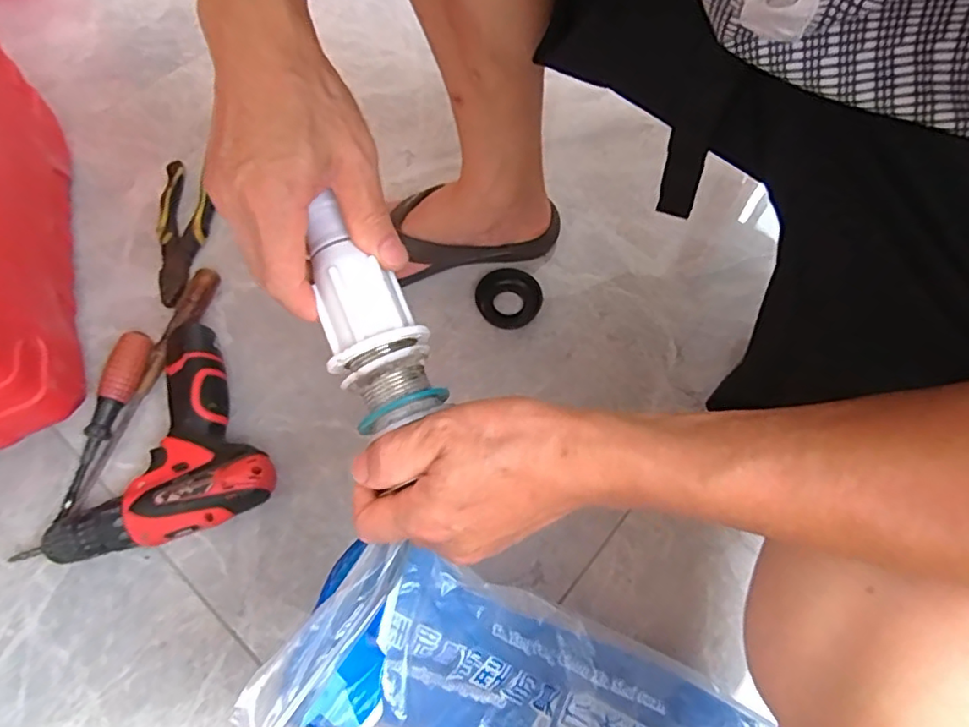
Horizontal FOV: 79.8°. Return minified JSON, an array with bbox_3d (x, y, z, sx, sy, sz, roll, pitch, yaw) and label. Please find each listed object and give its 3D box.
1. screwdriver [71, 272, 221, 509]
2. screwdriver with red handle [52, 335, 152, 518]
[{"bbox_3d":[-0.327,0.014,0.563,0.026,0.028,0.257,14,64,6],"label":"screwdriver"},{"bbox_3d":[-0.357,0.053,0.541,0.027,0.032,0.175,11,64,4],"label":"screwdriver with red handle"}]

